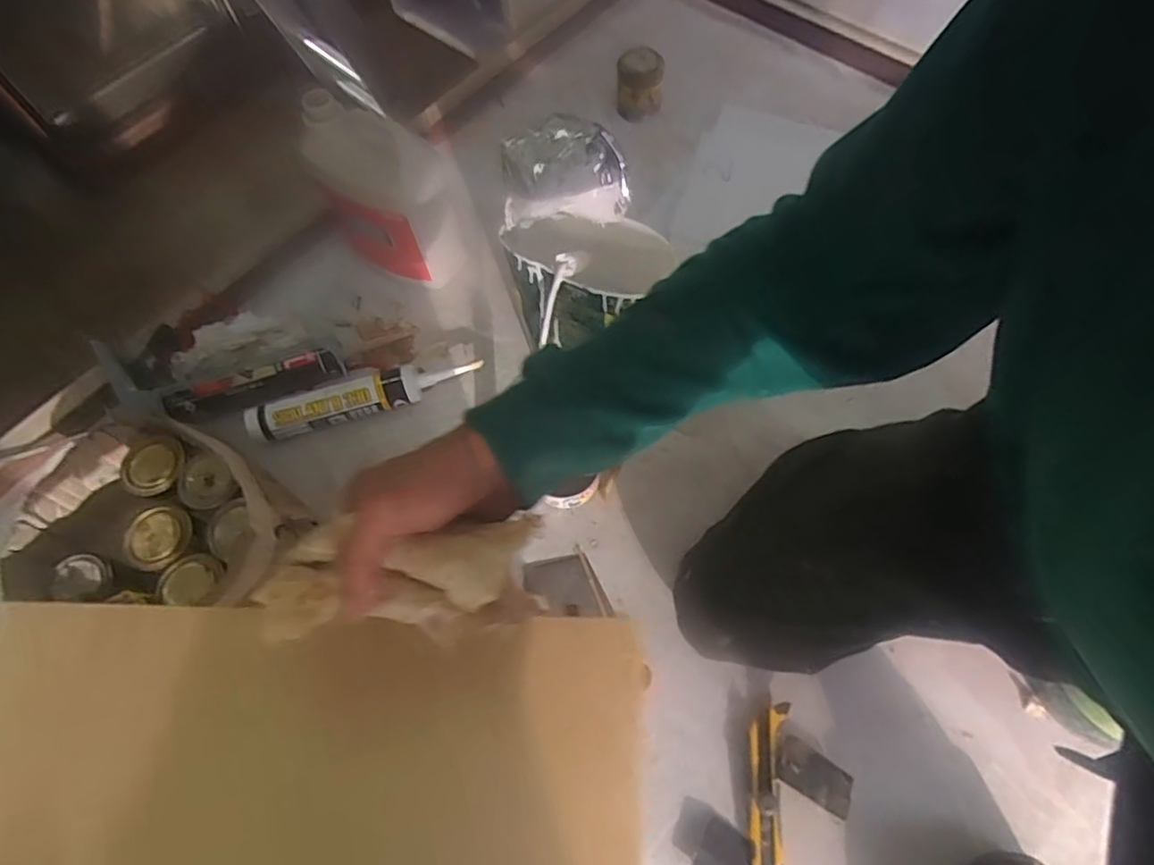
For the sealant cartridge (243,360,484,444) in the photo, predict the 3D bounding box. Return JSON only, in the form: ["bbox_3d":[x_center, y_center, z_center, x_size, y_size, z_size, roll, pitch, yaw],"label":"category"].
[{"bbox_3d":[-0.274,-0.048,0.847,0.301,0.045,0.062,-13,65,-4],"label":"sealant cartridge"}]

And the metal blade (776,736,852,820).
[{"bbox_3d":[0.237,0.344,0.656,0.078,0.004,0.045,29,54,14],"label":"metal blade"}]

